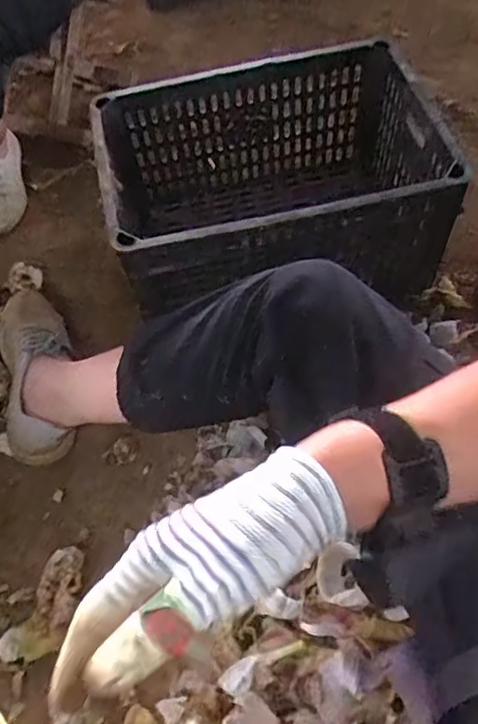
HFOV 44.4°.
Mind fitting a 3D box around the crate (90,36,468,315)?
[{"bbox_3d":[0.041,-0.222,0.769,0.397,0.220,0.257,-11,58,-4],"label":"crate"}]

